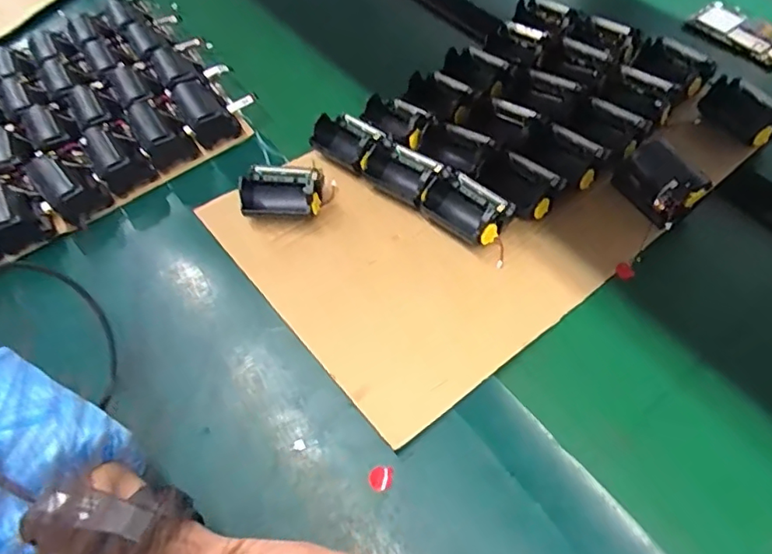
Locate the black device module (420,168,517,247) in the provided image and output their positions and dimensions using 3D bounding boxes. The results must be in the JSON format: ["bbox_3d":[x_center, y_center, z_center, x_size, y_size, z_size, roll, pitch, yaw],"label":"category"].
[{"bbox_3d":[0.071,-0.064,0.494,0.076,0.044,0.052,37,66,24],"label":"black device module"}]

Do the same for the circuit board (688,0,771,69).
[{"bbox_3d":[0.428,-0.288,0.644,0.056,0.006,0.121,-39,67,-8],"label":"circuit board"}]

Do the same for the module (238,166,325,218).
[{"bbox_3d":[-0.095,-0.080,0.516,0.080,0.039,0.051,0,57,5],"label":"module"}]

